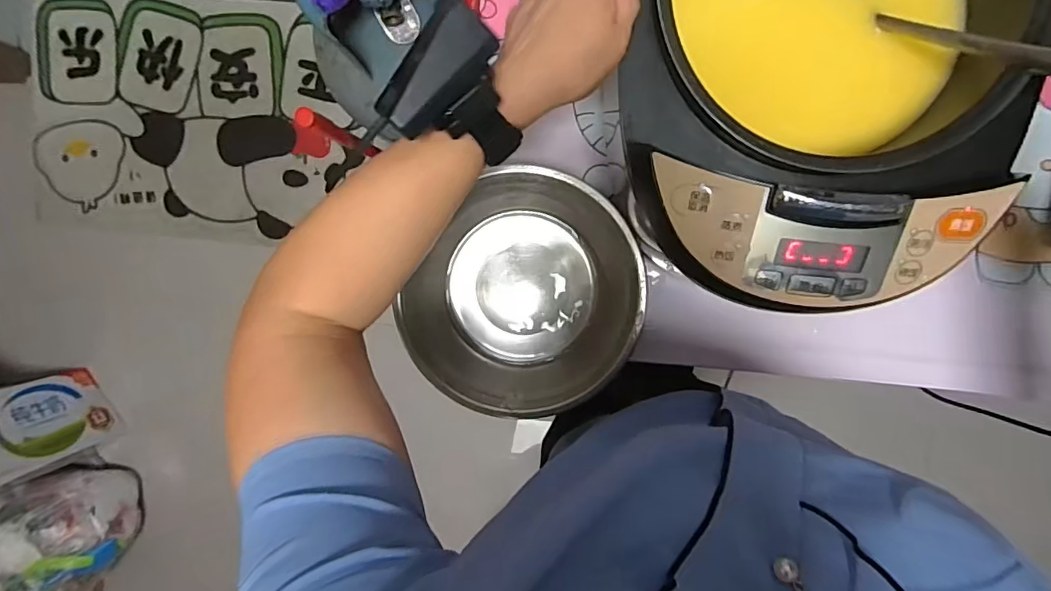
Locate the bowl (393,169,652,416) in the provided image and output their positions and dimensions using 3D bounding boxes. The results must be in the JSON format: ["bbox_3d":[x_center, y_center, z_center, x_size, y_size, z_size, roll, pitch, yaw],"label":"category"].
[{"bbox_3d":[0.005,0.000,0.478,0.186,0.077,0.201,0,96,3],"label":"bowl"}]

